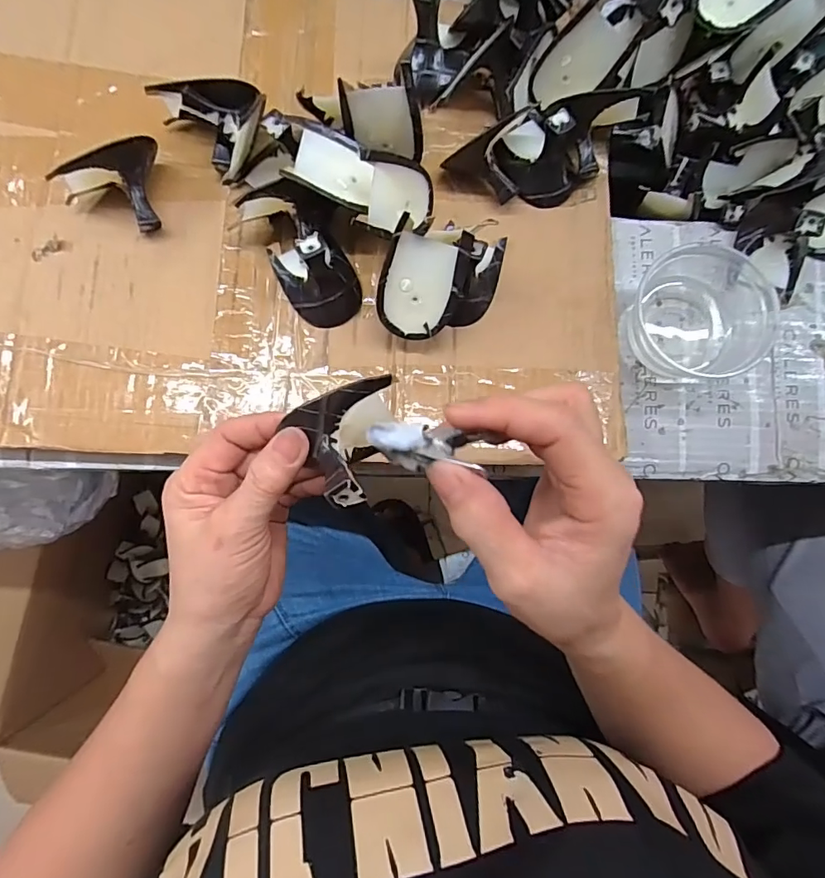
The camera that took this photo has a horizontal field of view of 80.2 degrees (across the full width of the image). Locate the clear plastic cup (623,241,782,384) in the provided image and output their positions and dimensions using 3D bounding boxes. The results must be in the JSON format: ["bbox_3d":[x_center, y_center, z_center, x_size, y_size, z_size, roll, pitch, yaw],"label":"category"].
[{"bbox_3d":[0.200,-0.093,0.336,0.081,0.051,0.100,10,86,-2],"label":"clear plastic cup"}]

